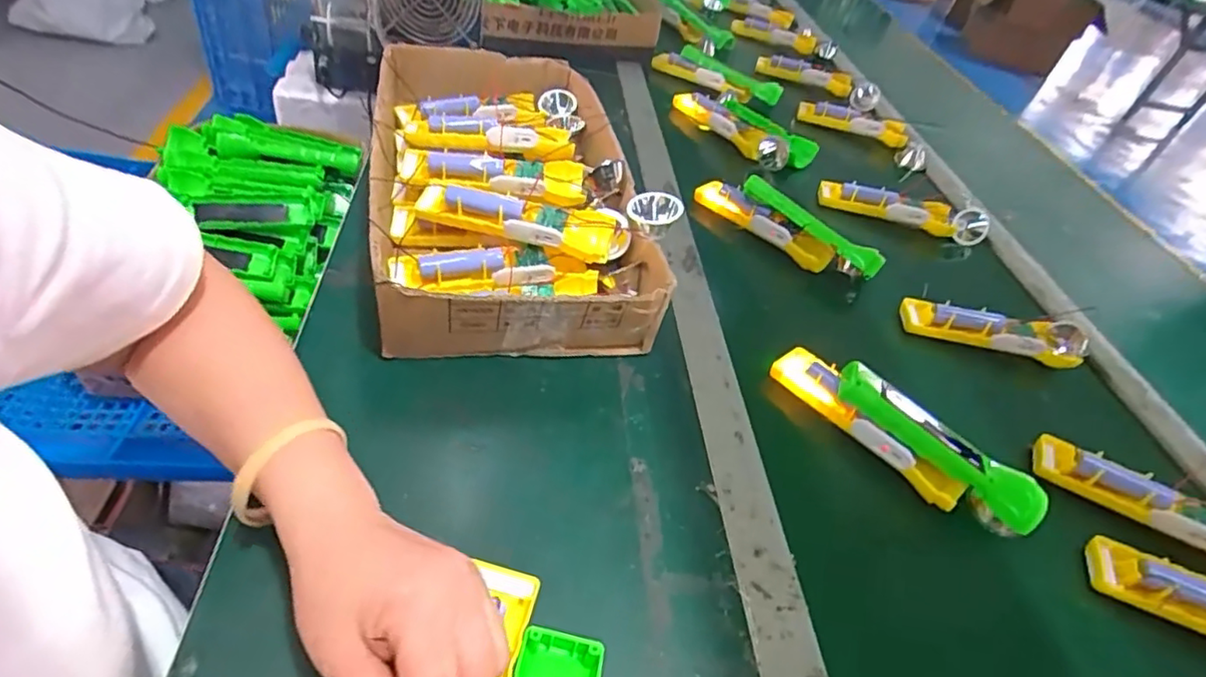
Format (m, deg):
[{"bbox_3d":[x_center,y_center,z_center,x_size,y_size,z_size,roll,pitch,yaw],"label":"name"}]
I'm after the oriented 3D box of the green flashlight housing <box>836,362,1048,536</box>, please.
[{"bbox_3d":[0.250,0.077,0.457,0.163,0.031,0.043,37,52,7],"label":"green flashlight housing"}]

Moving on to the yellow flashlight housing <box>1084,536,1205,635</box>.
[{"bbox_3d":[0.419,0.184,0.411,0.156,0.016,0.047,20,48,13],"label":"yellow flashlight housing"}]

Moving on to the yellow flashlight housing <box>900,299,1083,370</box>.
[{"bbox_3d":[0.381,-0.010,0.599,0.162,0.030,0.045,11,46,5],"label":"yellow flashlight housing"}]

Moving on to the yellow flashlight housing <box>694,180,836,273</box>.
[{"bbox_3d":[0.172,-0.127,0.659,0.027,0.029,0.163,-32,57,-30],"label":"yellow flashlight housing"}]

